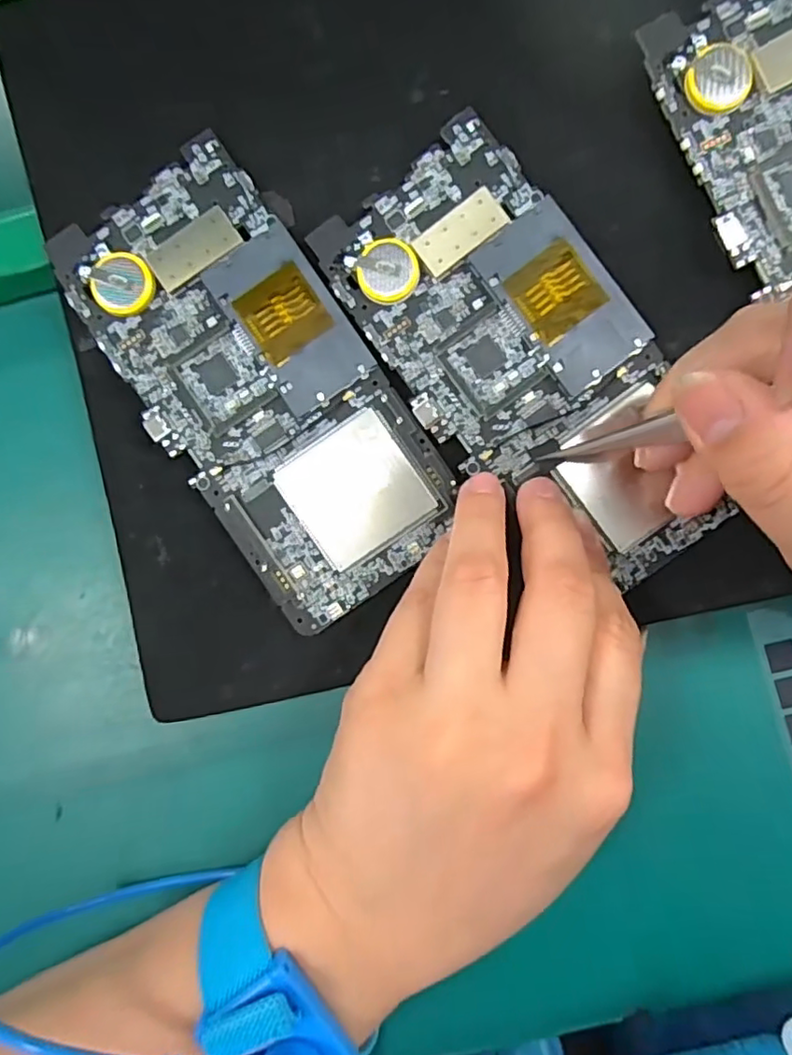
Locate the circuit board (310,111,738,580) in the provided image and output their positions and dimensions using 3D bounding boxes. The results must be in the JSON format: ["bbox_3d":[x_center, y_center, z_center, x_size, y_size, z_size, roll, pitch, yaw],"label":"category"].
[{"bbox_3d":[0.044,-0.052,0.201,0.070,0.009,0.152,-36,90,1],"label":"circuit board"}]

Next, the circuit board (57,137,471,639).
[{"bbox_3d":[-0.044,-0.045,0.204,0.072,0.008,0.151,-34,82,-1],"label":"circuit board"}]

